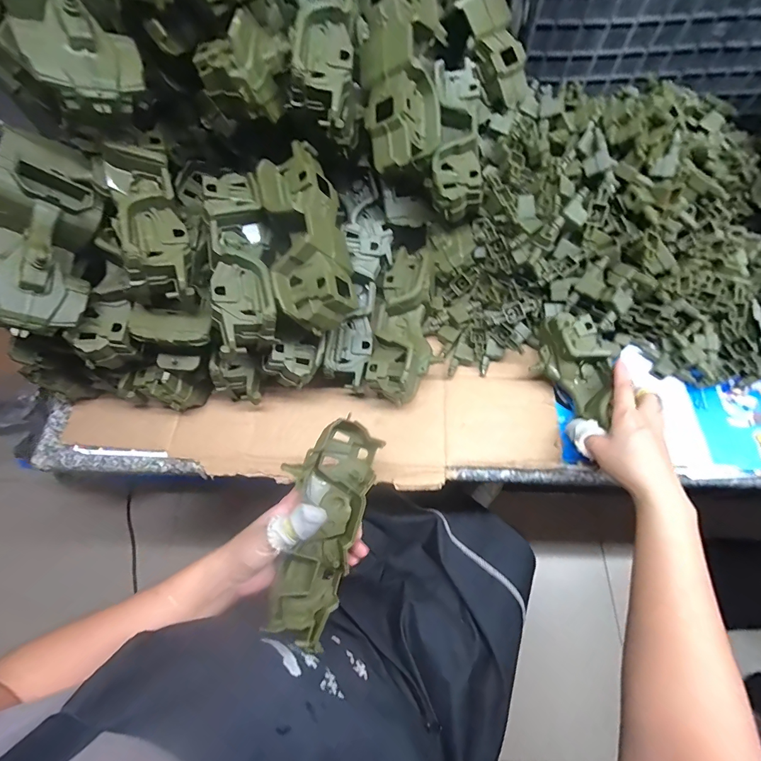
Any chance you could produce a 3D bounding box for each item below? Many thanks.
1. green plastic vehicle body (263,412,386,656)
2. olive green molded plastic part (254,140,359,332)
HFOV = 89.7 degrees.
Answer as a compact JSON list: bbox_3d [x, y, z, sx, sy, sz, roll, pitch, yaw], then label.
[{"bbox_3d":[-0.058,0.123,0.338,0.050,0.080,0.182,7,77,51],"label":"green plastic vehicle body"},{"bbox_3d":[-0.072,-0.143,0.369,0.073,0.057,0.186,-11,79,-3],"label":"olive green molded plastic part"}]

